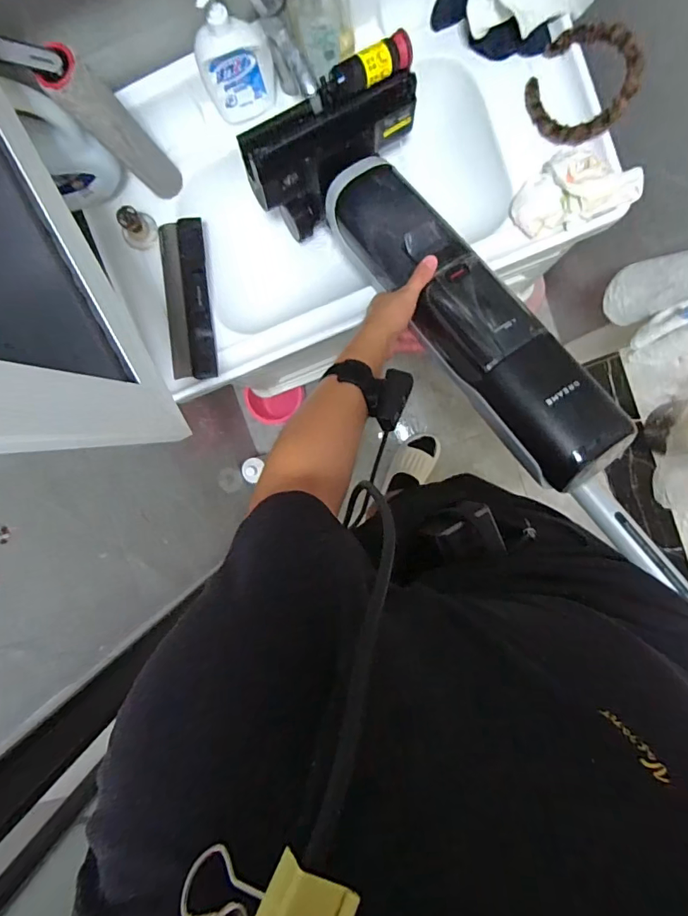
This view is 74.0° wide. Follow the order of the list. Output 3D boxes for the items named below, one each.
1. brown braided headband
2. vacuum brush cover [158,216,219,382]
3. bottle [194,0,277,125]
[{"bbox_3d":[0.345,-0.543,0.665,0.156,0.016,0.139,48,124,24],"label":"brown braided headband"},{"bbox_3d":[-0.266,-0.269,0.777,0.082,0.033,0.262,-5,94,5],"label":"vacuum brush cover"},{"bbox_3d":[-0.162,-0.585,0.665,0.106,0.177,0.057,-19,93,6],"label":"bottle"}]

